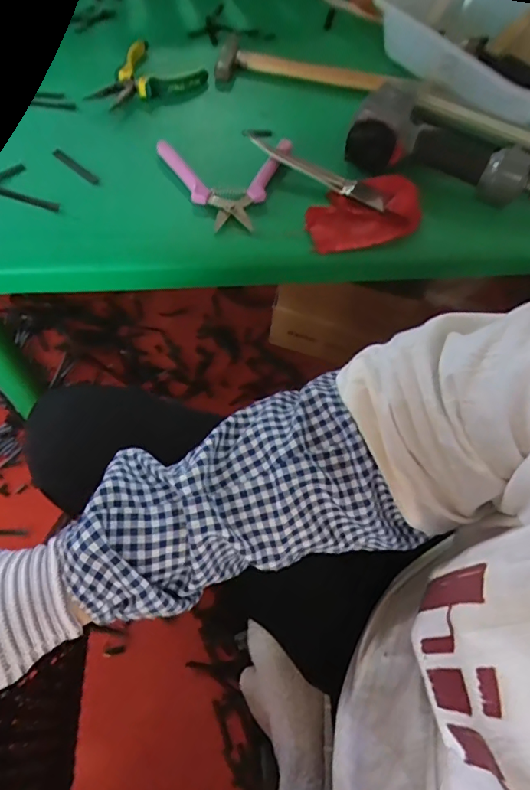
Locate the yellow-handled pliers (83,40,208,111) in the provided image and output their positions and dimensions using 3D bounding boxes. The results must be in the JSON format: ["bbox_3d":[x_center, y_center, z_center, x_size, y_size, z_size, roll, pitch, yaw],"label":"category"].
[{"bbox_3d":[-0.141,-0.378,0.598,0.099,0.021,0.116,28,65,11],"label":"yellow-handled pliers"}]

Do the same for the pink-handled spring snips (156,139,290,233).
[{"bbox_3d":[-0.038,-0.228,0.528,0.142,0.015,0.115,-5,63,-6],"label":"pink-handled spring snips"}]

